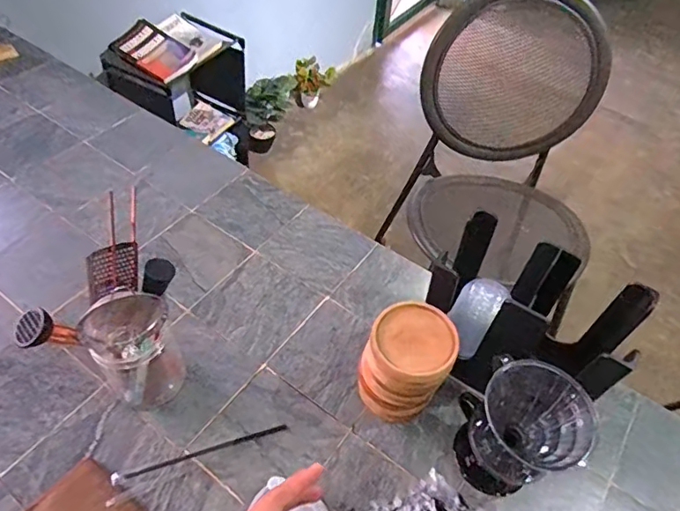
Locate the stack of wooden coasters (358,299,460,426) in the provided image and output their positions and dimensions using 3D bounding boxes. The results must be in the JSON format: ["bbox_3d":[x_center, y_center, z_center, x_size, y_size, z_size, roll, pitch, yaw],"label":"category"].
[{"bbox_3d":[0.075,0.142,0.619,0.101,0.164,0.091,12,51,5],"label":"stack of wooden coasters"}]

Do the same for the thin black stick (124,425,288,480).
[{"bbox_3d":[-0.160,0.240,0.618,0.193,0.007,0.009,-13,52,-16],"label":"thin black stick"}]

